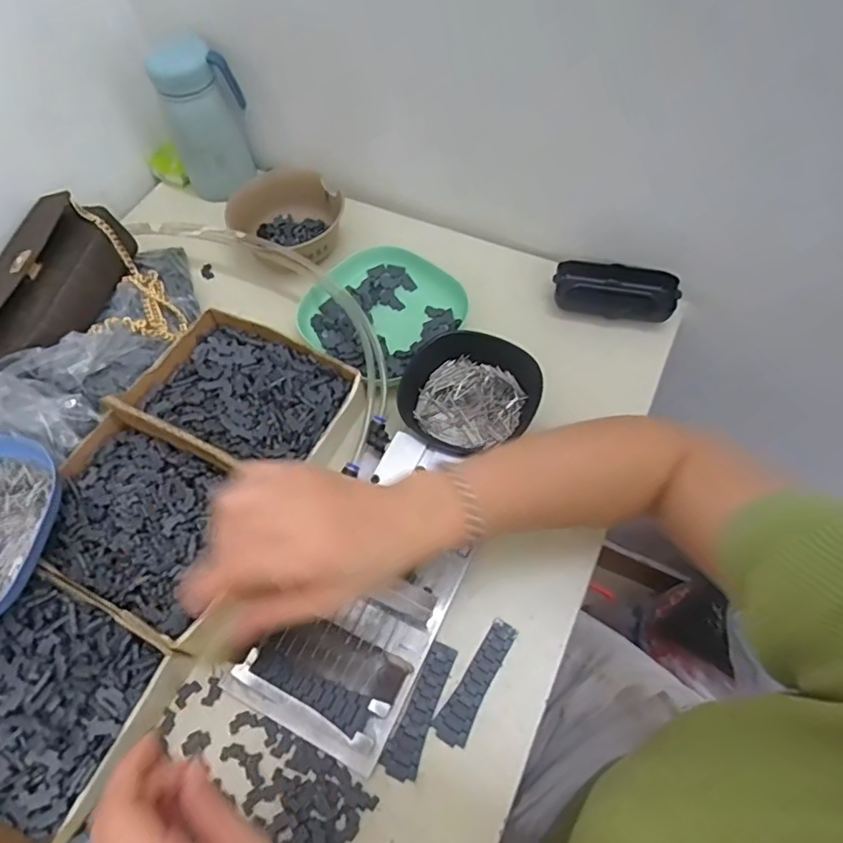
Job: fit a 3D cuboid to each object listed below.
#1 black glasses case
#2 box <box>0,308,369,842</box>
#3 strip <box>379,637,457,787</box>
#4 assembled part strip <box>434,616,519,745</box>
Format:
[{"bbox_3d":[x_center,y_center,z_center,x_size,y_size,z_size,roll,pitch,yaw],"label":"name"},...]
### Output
[{"bbox_3d":[0.183,-0.125,0.538,0.108,0.029,0.054,15,63,12],"label":"black glasses case"},{"bbox_3d":[-0.233,0.121,0.397,0.182,0.036,0.486,22,64,15],"label":"box"},{"bbox_3d":[0.000,0.193,0.380,0.021,0.004,0.085,20,64,14],"label":"strip"},{"bbox_3d":[0.039,0.176,0.387,0.022,0.004,0.086,29,66,18],"label":"assembled part strip"}]

